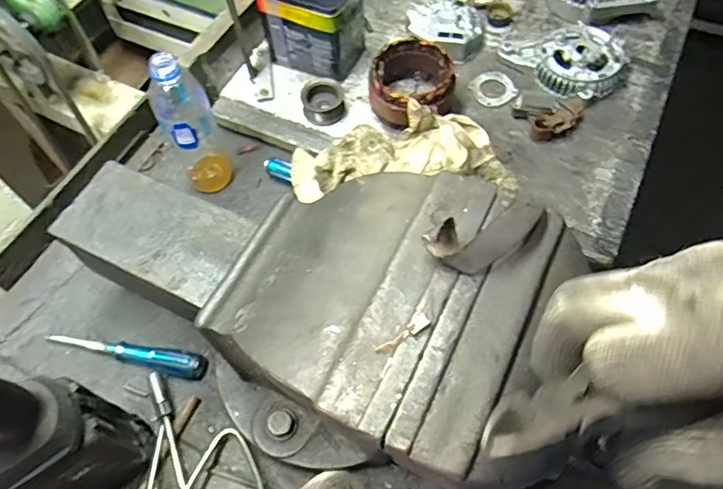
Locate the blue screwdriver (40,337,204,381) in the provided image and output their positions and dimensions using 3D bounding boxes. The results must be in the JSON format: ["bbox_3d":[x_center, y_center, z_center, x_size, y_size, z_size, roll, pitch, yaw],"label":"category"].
[{"bbox_3d":[-0.268,0.123,0.610,0.191,0.026,0.028,10,61,8],"label":"blue screwdriver"}]

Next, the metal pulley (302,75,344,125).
[{"bbox_3d":[-0.052,-0.201,0.743,0.059,0.041,0.063,-4,60,0],"label":"metal pulley"}]

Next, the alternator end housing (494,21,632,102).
[{"bbox_3d":[0.292,-0.269,0.756,0.116,0.049,0.150,-38,65,-17],"label":"alternator end housing"}]

